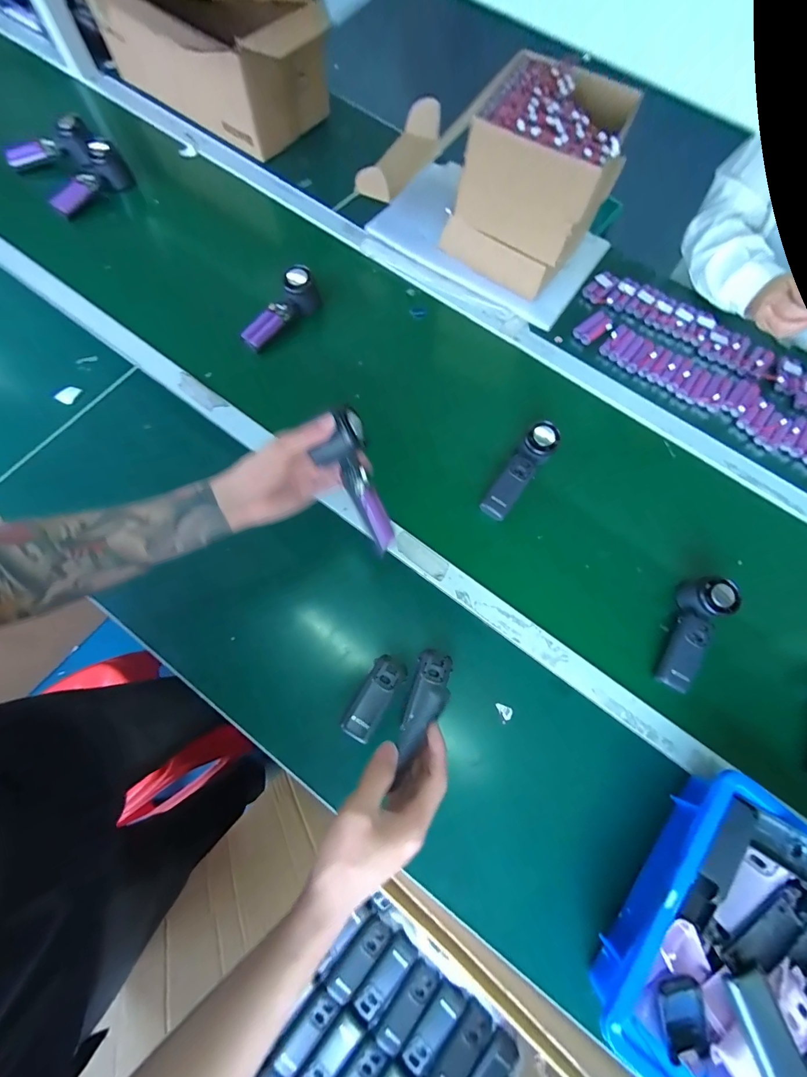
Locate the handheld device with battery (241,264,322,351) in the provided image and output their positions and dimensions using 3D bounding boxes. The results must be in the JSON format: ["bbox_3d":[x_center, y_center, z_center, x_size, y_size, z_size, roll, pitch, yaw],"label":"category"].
[{"bbox_3d":[-0.212,-0.393,0.693,0.157,0.074,0.048,-29,43,1],"label":"handheld device with battery"}]

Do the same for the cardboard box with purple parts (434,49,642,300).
[{"bbox_3d":[0.217,-0.585,0.673,0.214,0.226,0.203,33,74,7],"label":"cardboard box with purple parts"}]

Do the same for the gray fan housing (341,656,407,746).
[{"bbox_3d":[-0.036,0.203,0.518,0.044,0.022,0.105,29,73,6],"label":"gray fan housing"}]

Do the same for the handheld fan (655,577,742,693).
[{"bbox_3d":[0.395,0.131,0.556,0.048,0.071,0.158,32,74,7],"label":"handheld fan"}]

